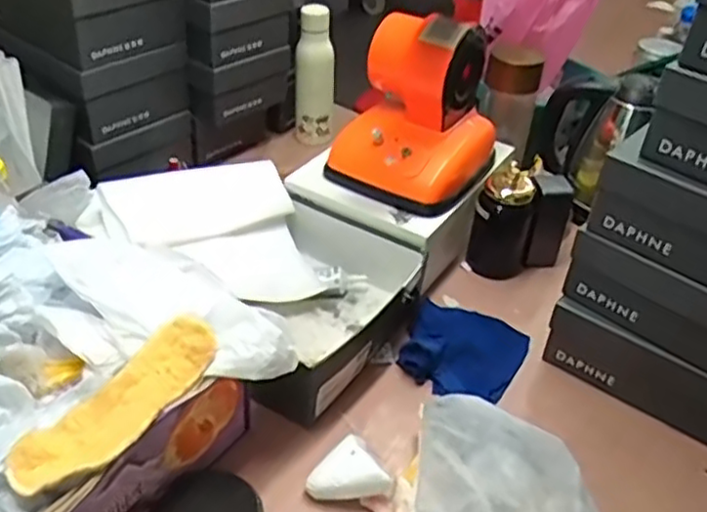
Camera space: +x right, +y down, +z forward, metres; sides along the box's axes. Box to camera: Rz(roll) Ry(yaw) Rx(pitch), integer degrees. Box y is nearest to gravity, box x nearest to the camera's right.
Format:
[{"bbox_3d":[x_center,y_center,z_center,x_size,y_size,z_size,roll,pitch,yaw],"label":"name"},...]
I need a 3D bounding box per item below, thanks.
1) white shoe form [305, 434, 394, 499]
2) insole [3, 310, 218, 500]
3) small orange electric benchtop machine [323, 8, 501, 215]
[{"bbox_3d":[-0.002,0.220,0.709,0.065,0.036,0.071,33,46,31],"label":"white shoe form"},{"bbox_3d":[-0.195,0.122,0.598,0.066,0.029,0.199,26,42,24],"label":"insole"},{"bbox_3d":[0.088,-0.201,0.939,0.180,0.195,0.192,22,41,20],"label":"small orange electric benchtop machine"}]

